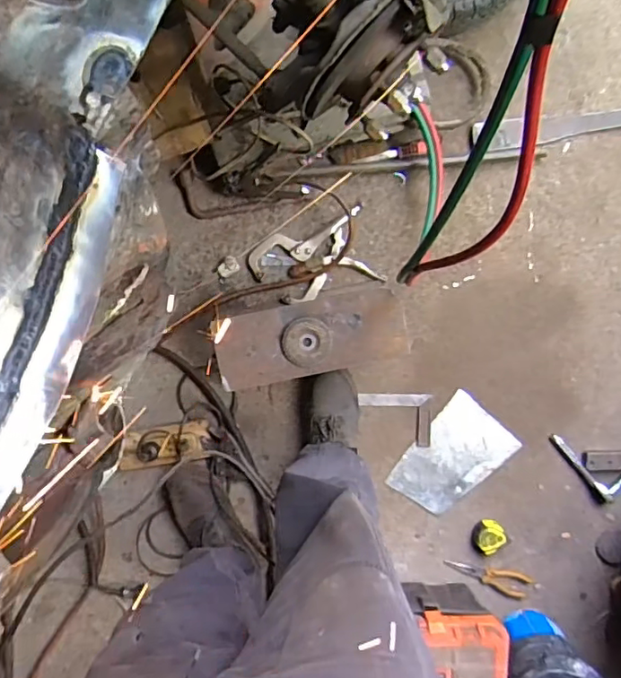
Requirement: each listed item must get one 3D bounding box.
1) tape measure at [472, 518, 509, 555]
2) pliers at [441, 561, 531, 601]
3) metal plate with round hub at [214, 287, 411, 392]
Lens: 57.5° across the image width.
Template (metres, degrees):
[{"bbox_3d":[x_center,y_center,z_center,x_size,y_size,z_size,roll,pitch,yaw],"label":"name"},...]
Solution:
[{"bbox_3d":[0.398,0.441,1.265,0.071,0.041,0.077,0,96,-2],"label":"tape measure"},{"bbox_3d":[0.414,0.541,1.307,0.214,0.013,0.064,25,95,-5],"label":"pliers"},{"bbox_3d":[0.001,-0.001,0.950,0.315,0.025,0.122,-12,96,0],"label":"metal plate with round hub"}]

